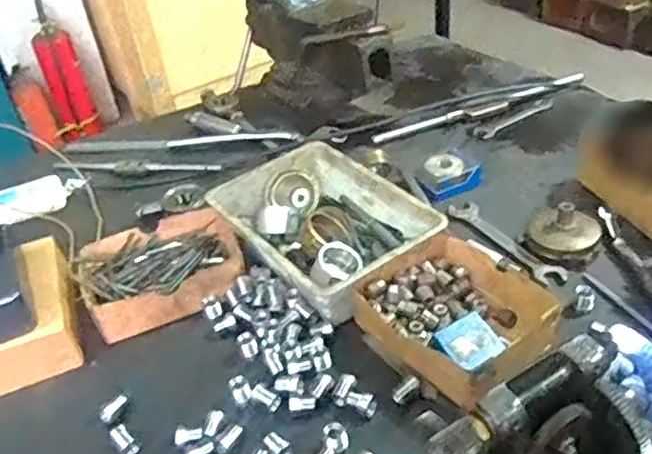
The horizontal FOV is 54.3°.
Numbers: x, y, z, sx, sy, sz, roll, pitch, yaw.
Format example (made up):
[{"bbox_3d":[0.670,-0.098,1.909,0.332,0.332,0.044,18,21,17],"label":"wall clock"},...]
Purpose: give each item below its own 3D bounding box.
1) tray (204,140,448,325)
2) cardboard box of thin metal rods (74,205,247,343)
[{"bbox_3d":[-0.008,-0.004,0.731,0.169,0.060,0.253,-29,41,-26],"label":"tray"},{"bbox_3d":[-0.185,0.045,0.729,0.181,0.037,0.143,-20,38,-16],"label":"cardboard box of thin metal rods"}]

